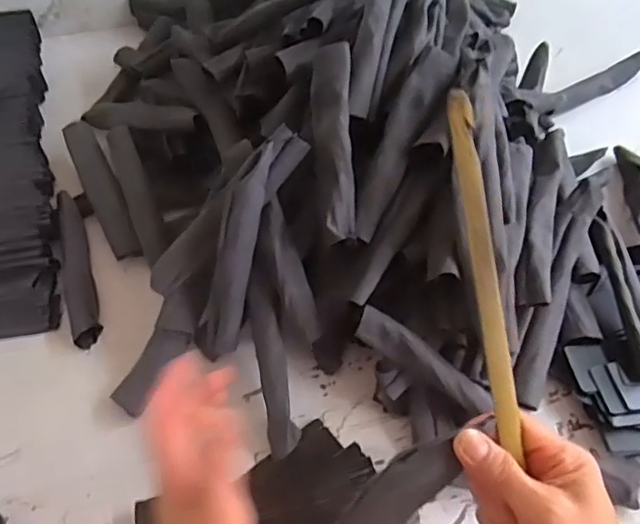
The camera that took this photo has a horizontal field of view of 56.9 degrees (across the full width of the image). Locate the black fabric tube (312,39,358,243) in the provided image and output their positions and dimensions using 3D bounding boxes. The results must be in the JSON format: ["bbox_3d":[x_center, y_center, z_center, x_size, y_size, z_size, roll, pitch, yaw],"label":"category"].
[{"bbox_3d":[0.013,-0.108,0.517,0.035,0.026,0.173,-3,78,-3],"label":"black fabric tube"}]

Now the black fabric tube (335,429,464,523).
[{"bbox_3d":[0.038,0.150,0.359,0.117,0.018,0.029,-49,60,12],"label":"black fabric tube"}]

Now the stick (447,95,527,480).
[{"bbox_3d":[0.095,0.008,0.342,0.013,0.009,0.209,-13,97,-11],"label":"stick"}]

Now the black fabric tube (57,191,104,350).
[{"bbox_3d":[-0.250,0.004,0.607,0.026,0.037,0.179,-16,56,-11],"label":"black fabric tube"}]

